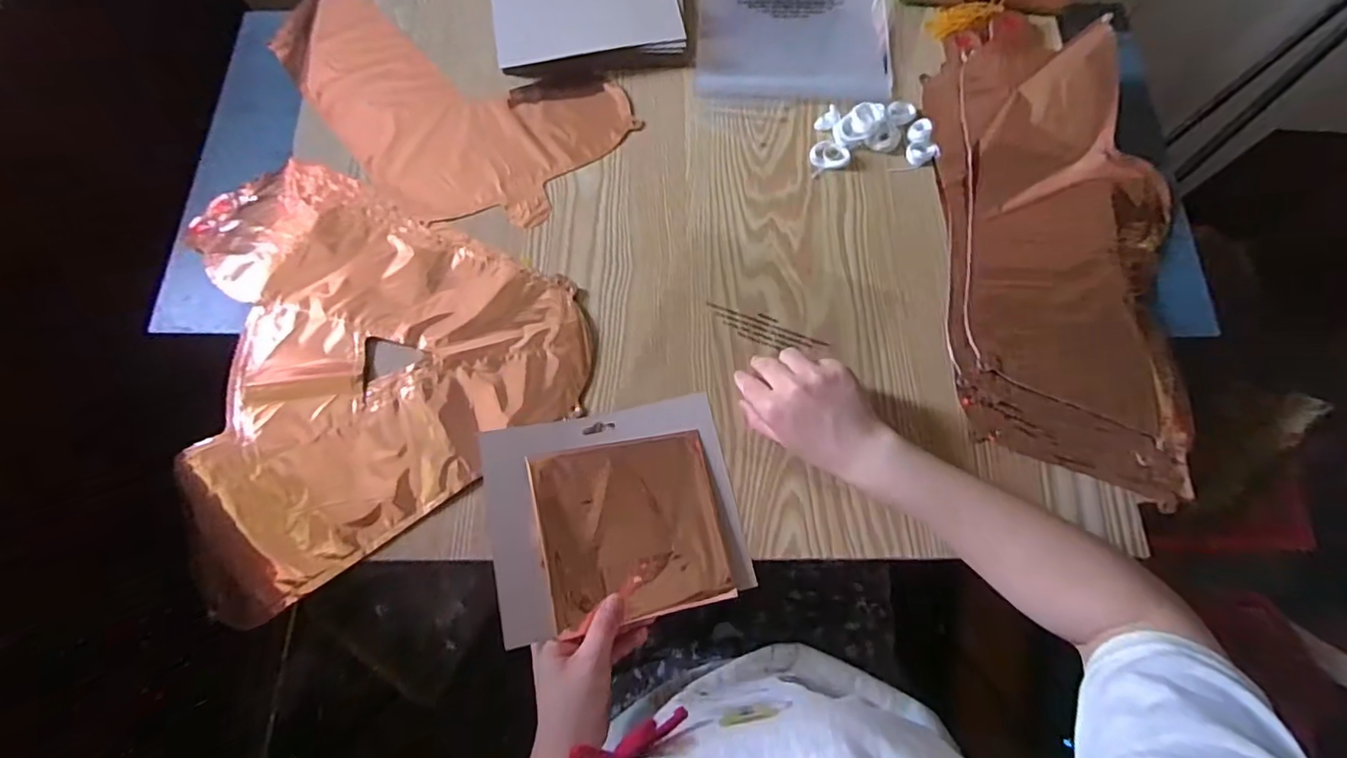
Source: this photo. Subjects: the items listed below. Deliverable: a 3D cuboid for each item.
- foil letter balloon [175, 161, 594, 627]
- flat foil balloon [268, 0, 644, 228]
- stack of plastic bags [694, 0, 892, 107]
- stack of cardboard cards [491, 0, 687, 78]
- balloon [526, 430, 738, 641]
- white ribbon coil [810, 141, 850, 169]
[{"bbox_3d":[-0.300,-0.046,0.511,0.355,0.015,0.373,-35,75,-10],"label":"foil letter balloon"},{"bbox_3d":[-0.254,-0.302,0.602,0.390,0.015,0.221,39,77,12],"label":"flat foil balloon"},{"bbox_3d":[0.127,-0.387,0.612,0.199,0.015,0.225,3,72,2],"label":"stack of plastic bags"},{"bbox_3d":[-0.089,-0.399,0.603,0.195,0.027,0.156,-7,72,-1],"label":"stack of cardboard cards"},{"bbox_3d":[-0.033,0.116,0.452,0.138,0.005,0.133,-9,71,-12],"label":"balloon"},{"bbox_3d":[0.152,-0.217,0.559,0.037,0.010,0.025,9,72,4],"label":"white ribbon coil"}]

